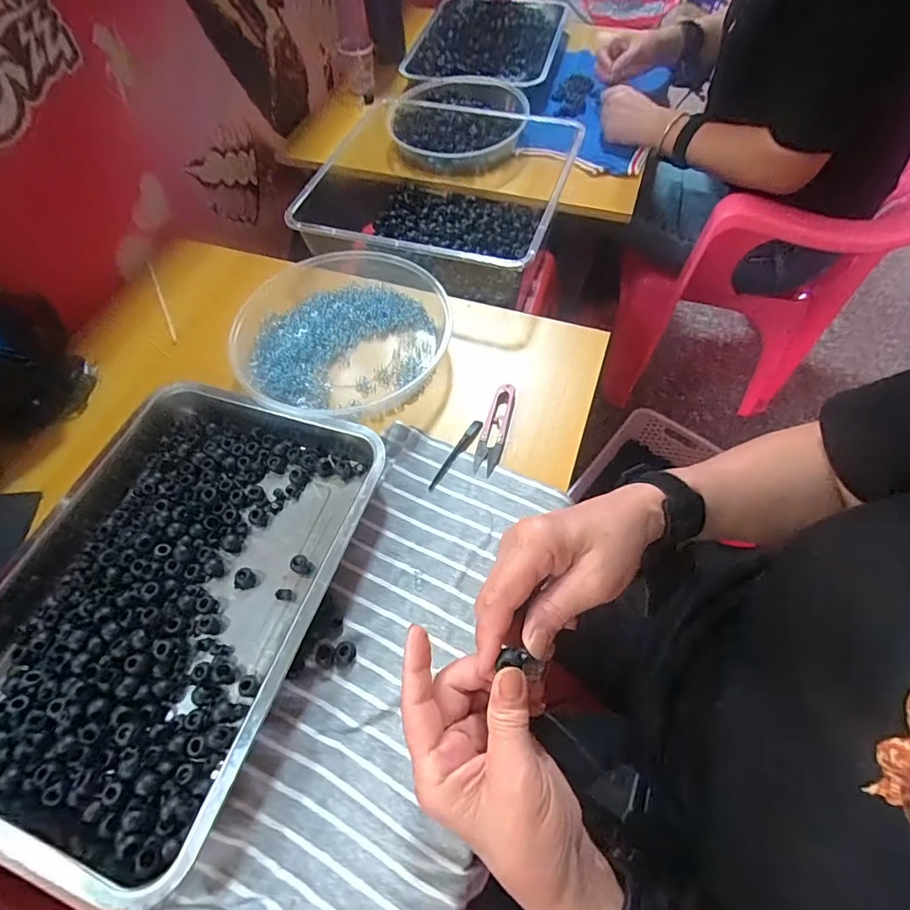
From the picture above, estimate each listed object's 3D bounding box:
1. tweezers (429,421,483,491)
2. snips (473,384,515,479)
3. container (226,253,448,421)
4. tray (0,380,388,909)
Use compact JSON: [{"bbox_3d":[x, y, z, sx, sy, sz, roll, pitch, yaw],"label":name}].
[{"bbox_3d":[0.001,-0.002,0.460,0.014,0.004,0.088,26,65,16],"label":"tweezers"},{"bbox_3d":[0.039,-0.026,0.469,0.024,0.010,0.098,13,62,9],"label":"snips"},{"bbox_3d":[-0.127,-0.139,0.523,0.227,0.038,0.222,-1,60,2],"label":"container"},{"bbox_3d":[-0.241,0.097,0.391,0.283,0.041,0.340,17,62,11],"label":"tray"}]

